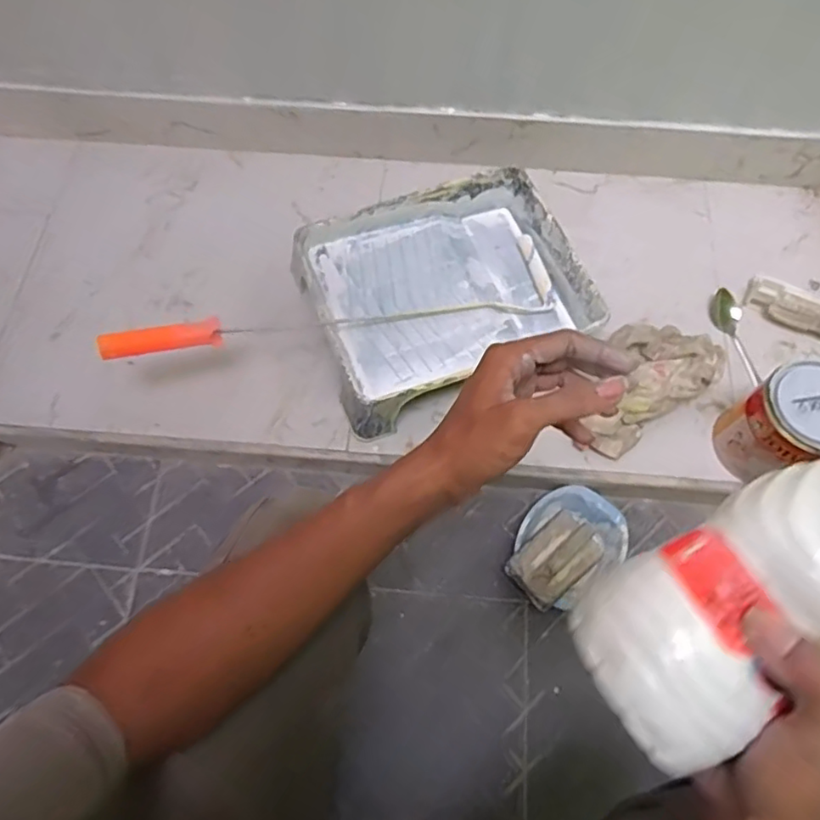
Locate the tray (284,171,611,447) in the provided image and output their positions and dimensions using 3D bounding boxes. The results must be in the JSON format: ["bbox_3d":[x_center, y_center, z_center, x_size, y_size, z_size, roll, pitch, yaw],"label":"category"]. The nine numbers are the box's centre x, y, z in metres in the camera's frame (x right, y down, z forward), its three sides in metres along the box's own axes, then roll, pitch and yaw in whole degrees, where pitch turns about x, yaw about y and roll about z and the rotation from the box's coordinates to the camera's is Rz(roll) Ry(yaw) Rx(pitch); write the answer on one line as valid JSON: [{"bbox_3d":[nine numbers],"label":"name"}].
[{"bbox_3d":[0.040,-0.165,0.835,0.359,0.072,0.319,-24,69,-9],"label":"tray"}]

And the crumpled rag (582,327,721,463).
[{"bbox_3d":[0.284,-0.036,0.777,0.199,0.063,0.127,-35,71,-13],"label":"crumpled rag"}]

